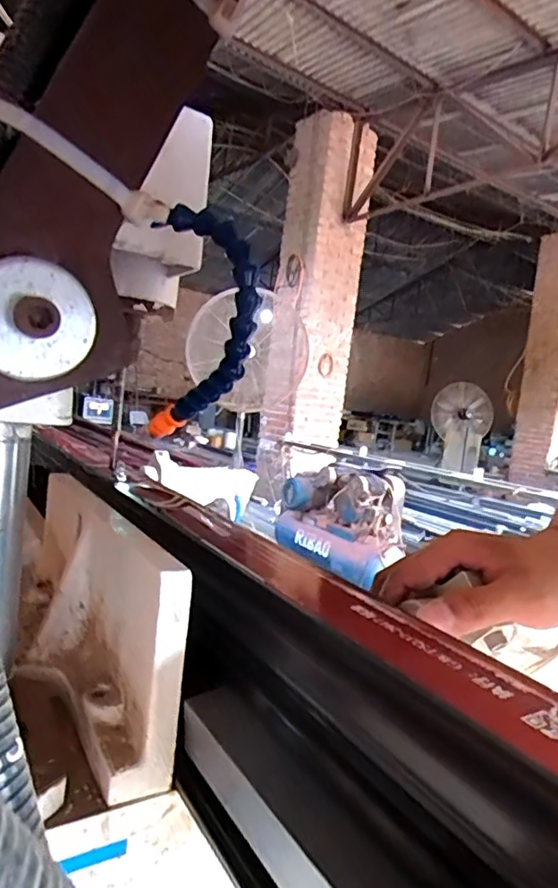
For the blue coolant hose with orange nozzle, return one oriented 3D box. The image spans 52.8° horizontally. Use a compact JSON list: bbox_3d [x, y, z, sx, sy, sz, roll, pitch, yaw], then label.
[{"bbox_3d":[-0.047,-0.070,0.350,0.053,0.136,0.089,6,5,-12],"label":"blue coolant hose with orange nozzle"}]

